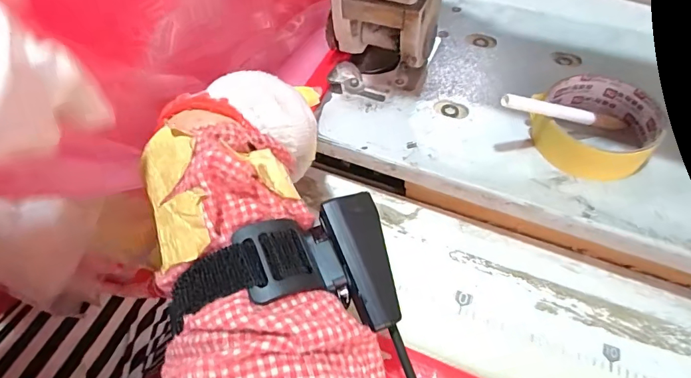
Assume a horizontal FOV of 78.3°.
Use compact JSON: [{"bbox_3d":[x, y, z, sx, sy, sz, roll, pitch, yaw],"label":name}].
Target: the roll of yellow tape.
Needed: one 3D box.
[{"bbox_3d":[0.187,-0.049,0.313,0.090,0.033,0.080,-35,61,-20],"label":"roll of yellow tape"}]

